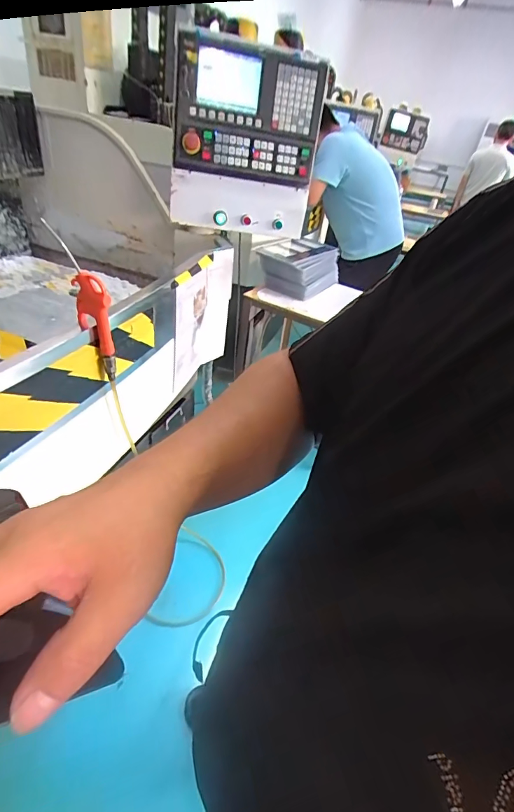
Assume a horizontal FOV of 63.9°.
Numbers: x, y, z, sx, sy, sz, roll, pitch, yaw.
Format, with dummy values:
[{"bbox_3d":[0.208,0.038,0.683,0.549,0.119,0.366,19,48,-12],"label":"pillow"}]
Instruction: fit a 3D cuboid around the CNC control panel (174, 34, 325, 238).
[{"bbox_3d":[-0.031,-0.748,1.191,0.407,0.452,0.145,0,33,-15],"label":"CNC control panel"}]

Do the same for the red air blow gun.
[{"bbox_3d":[-0.286,-0.165,0.695,0.082,0.246,0.029,16,36,9],"label":"red air blow gun"}]

